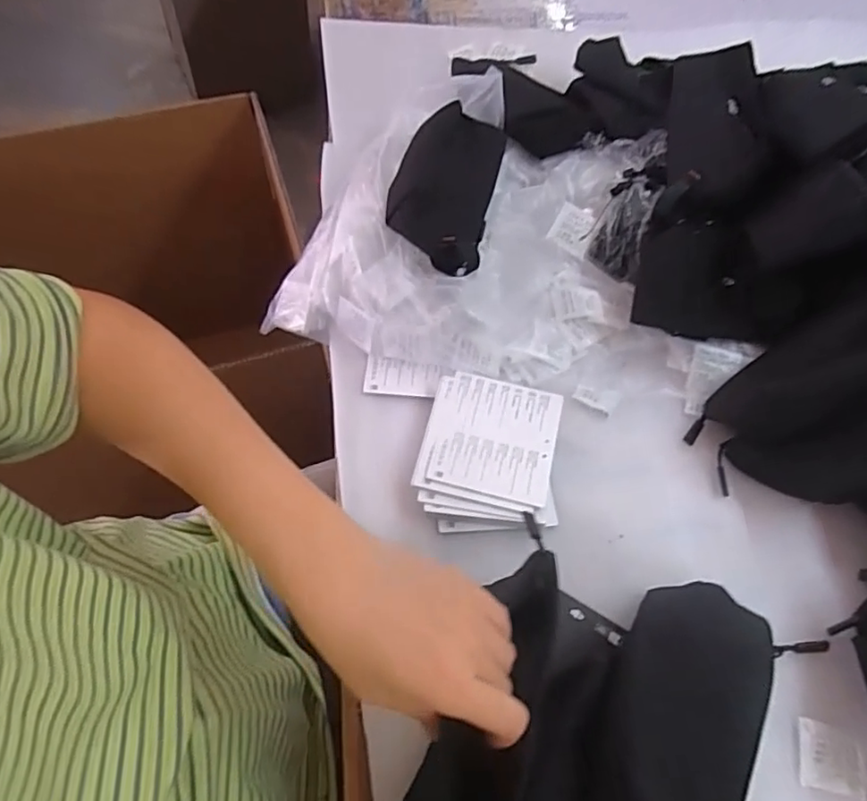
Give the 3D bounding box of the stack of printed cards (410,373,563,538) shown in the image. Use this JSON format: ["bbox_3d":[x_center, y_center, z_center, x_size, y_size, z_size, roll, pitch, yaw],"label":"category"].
[{"bbox_3d":[0.043,0.041,0.474,0.104,0.022,0.123,6,62,1],"label":"stack of printed cards"}]

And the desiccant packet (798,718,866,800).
[{"bbox_3d":[0.256,0.230,0.392,0.038,0.004,0.039,13,63,5],"label":"desiccant packet"}]

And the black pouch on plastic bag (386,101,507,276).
[{"bbox_3d":[0.012,-0.201,0.546,0.086,0.042,0.187,11,63,4],"label":"black pouch on plastic bag"}]

